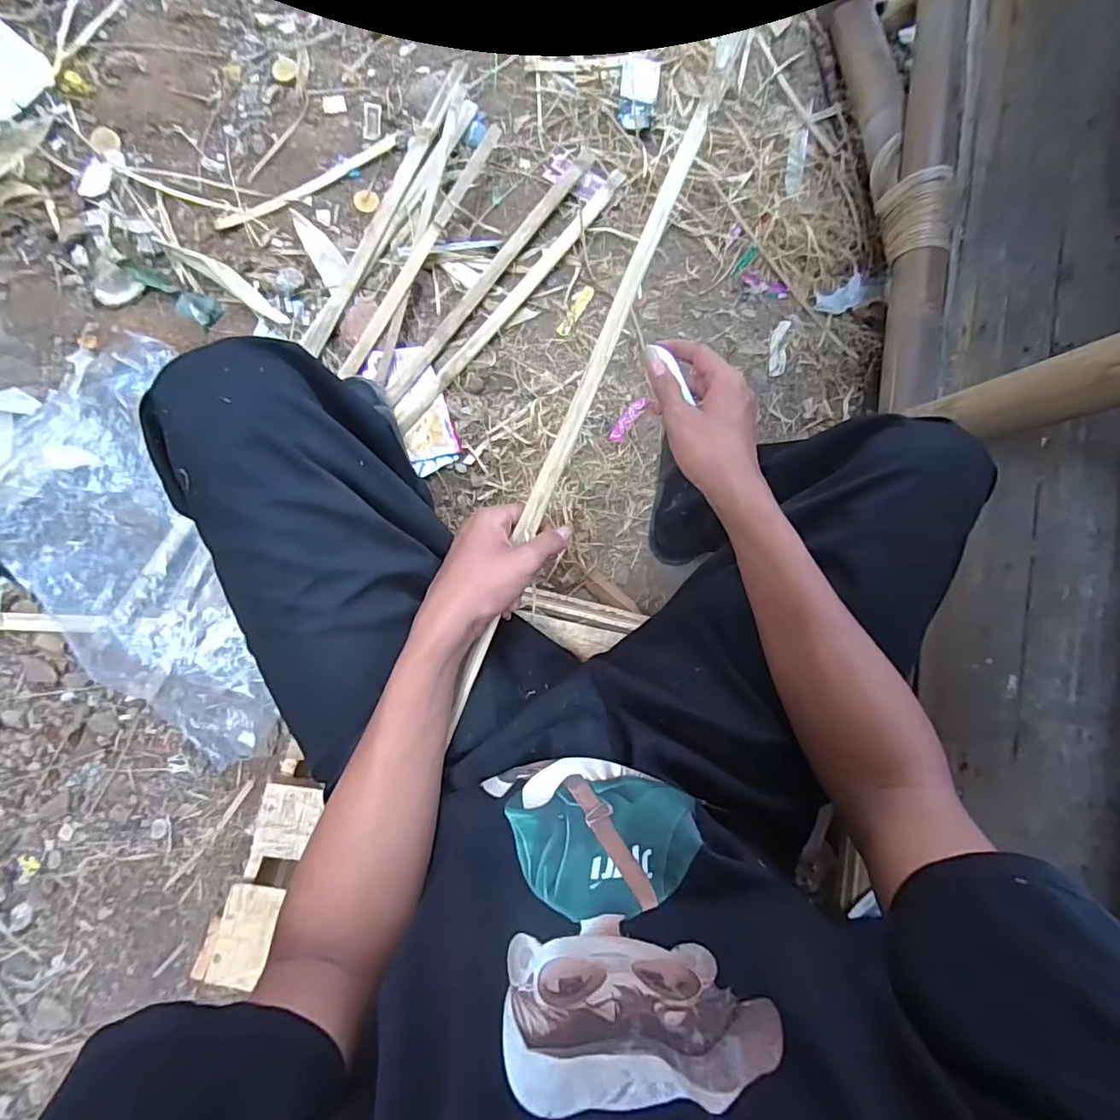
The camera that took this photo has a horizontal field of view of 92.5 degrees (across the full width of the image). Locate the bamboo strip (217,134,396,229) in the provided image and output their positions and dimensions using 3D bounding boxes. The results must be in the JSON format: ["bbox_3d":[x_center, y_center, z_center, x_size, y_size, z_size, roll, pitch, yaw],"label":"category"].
[{"bbox_3d":[-0.386,-0.581,0.828,0.302,0.008,0.026,-31,94,-6],"label":"bamboo strip"}]

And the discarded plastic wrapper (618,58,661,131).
[{"bbox_3d":[0.130,-0.760,0.874,0.063,0.035,0.115,5,90,-7],"label":"discarded plastic wrapper"}]

